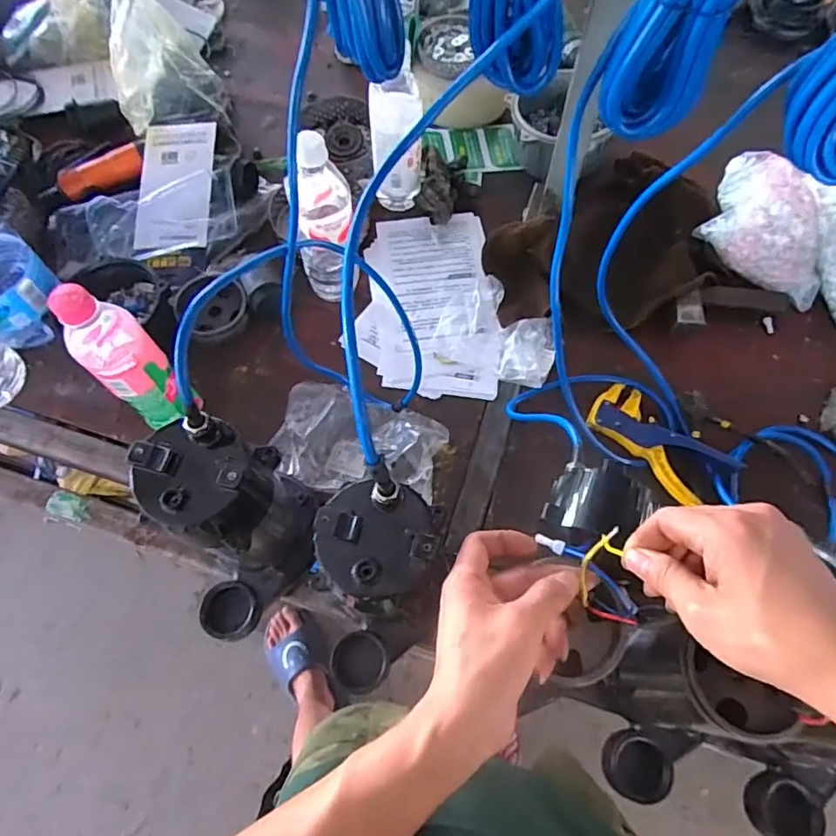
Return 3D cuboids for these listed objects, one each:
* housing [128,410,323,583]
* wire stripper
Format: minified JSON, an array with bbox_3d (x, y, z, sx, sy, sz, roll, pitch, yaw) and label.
[{"bbox_3d":[-0.159,0.071,0.497,0.089,0.217,0.095,22,69,8],"label":"housing"},{"bbox_3d":[0.272,0.024,0.640,0.070,0.024,0.159,-42,74,-16],"label":"wire stripper"}]

